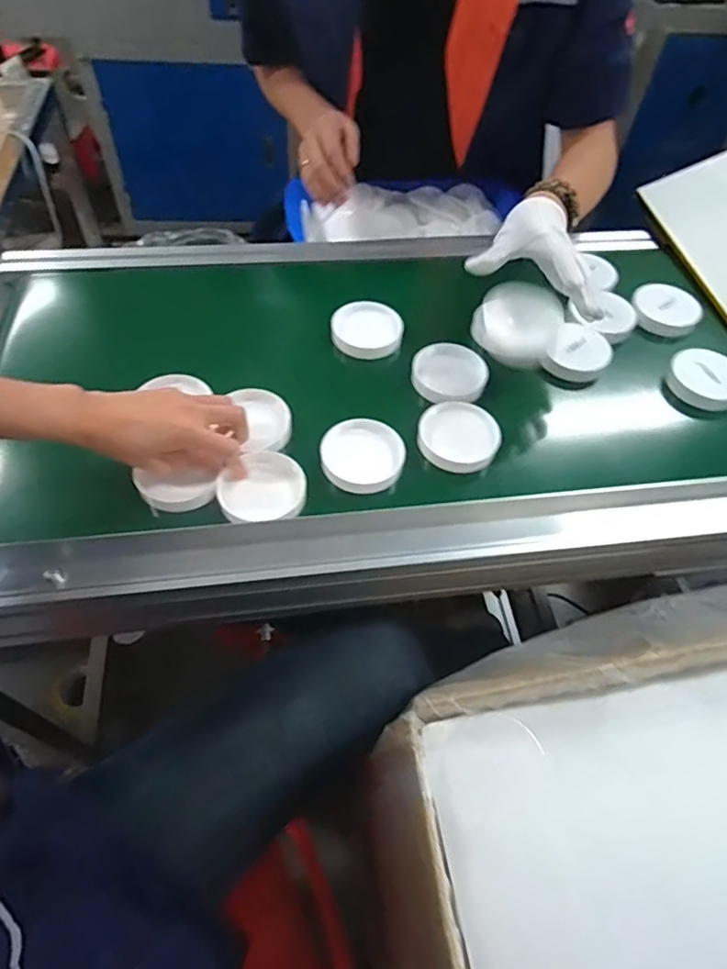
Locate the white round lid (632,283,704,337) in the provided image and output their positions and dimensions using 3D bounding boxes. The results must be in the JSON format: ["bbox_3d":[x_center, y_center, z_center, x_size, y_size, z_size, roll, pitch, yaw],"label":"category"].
[{"bbox_3d":[0.369,-0.214,0.688,0.076,0.015,0.089,14,56,6],"label":"white round lid"}]

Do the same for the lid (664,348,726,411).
[{"bbox_3d":[0.382,-0.117,0.630,0.079,0.012,0.085,31,59,17],"label":"lid"}]

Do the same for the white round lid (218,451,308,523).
[{"bbox_3d":[-0.092,0.004,0.521,0.076,0.020,0.075,2,55,-3],"label":"white round lid"}]

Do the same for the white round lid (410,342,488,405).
[{"bbox_3d":[0.094,-0.120,0.615,0.080,0.020,0.083,2,55,-3],"label":"white round lid"}]

